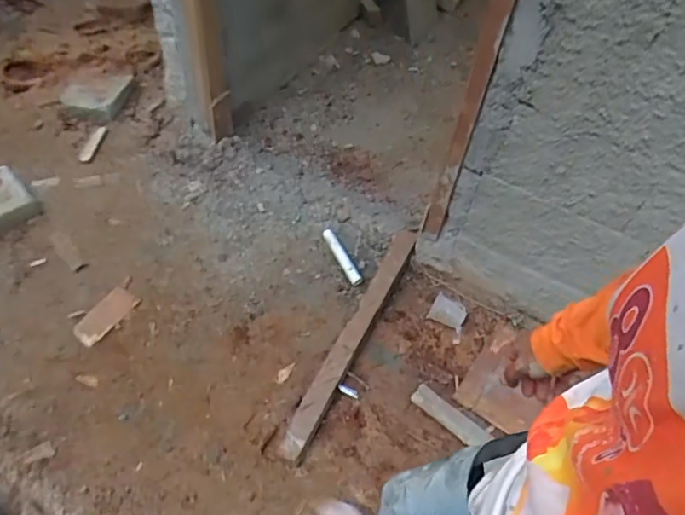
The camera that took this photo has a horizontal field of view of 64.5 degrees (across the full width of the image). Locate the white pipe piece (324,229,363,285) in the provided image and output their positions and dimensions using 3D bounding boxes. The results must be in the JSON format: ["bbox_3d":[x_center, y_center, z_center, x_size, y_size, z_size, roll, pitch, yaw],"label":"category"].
[{"bbox_3d":[-0.002,-0.007,1.646,0.030,0.028,0.206,-21,56,-22],"label":"white pipe piece"}]

